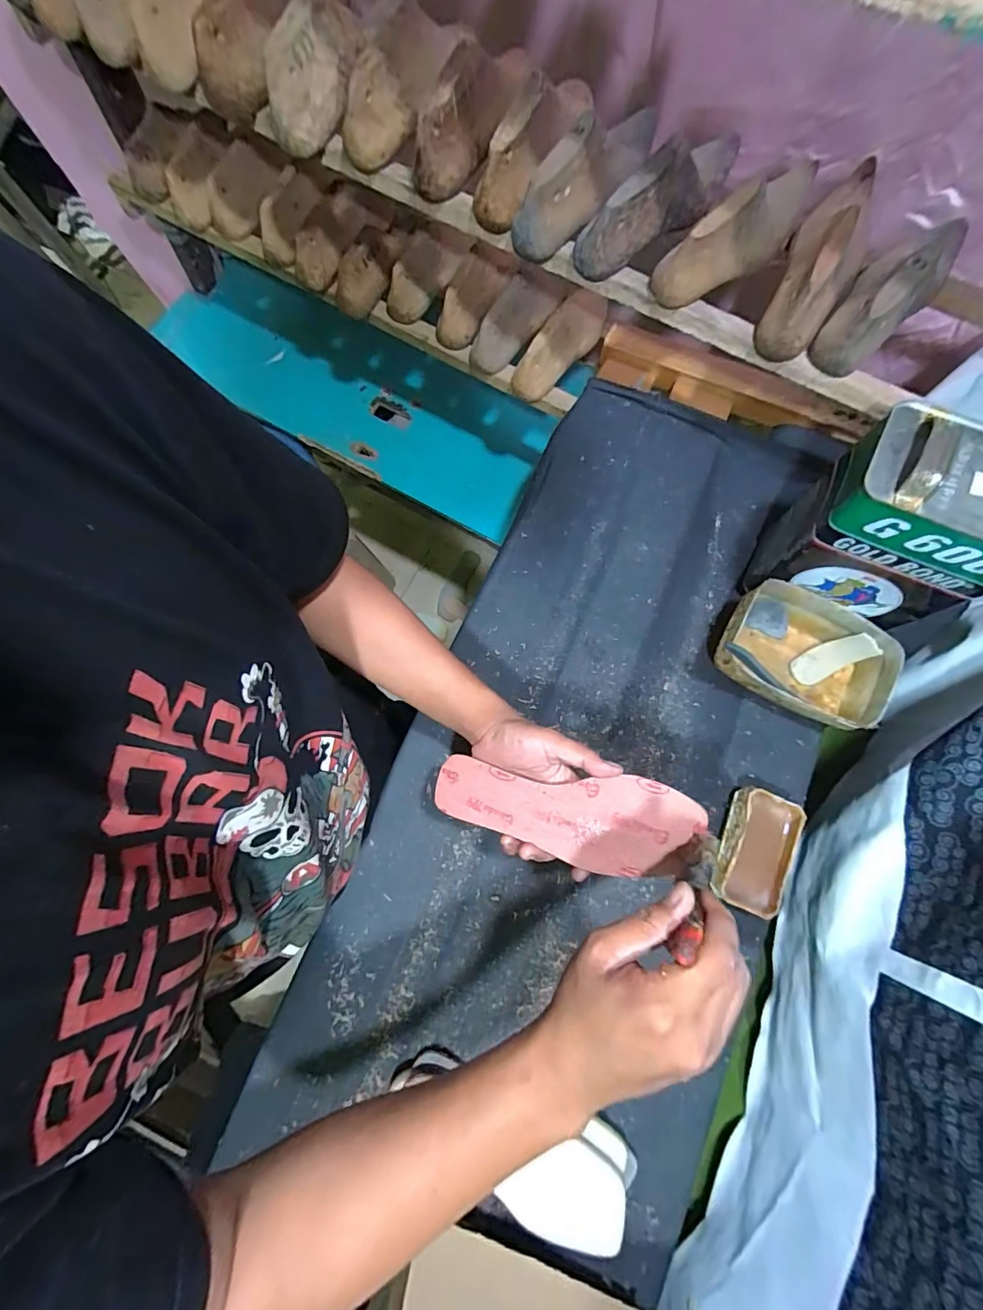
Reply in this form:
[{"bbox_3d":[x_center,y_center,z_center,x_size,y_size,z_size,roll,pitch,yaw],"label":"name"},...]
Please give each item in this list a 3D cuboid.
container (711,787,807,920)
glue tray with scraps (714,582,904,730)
[{"bbox_3d":[0.295,0.219,0.539,0.077,0.030,0.125,25,79,4],"label":"container"},{"bbox_3d":[0.365,0.005,0.573,0.182,0.072,0.121,28,79,5],"label":"glue tray with scraps"}]

